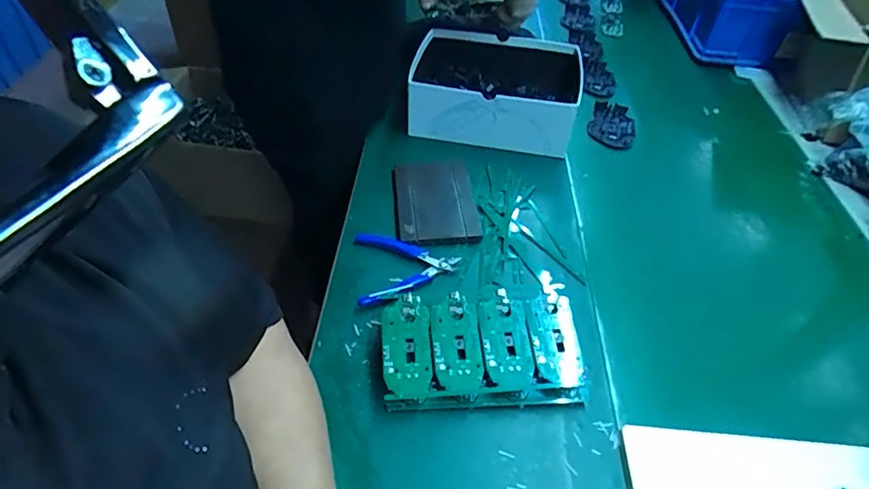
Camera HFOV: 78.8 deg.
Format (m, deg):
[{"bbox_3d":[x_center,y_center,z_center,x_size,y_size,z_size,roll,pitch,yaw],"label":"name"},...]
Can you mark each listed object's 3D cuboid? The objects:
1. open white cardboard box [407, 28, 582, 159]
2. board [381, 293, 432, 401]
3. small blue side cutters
[{"bbox_3d":[0.087,-0.222,0.758,0.226,0.088,0.174,9,46,3],"label":"open white cardboard box"},{"bbox_3d":[-0.026,0.094,0.495,0.043,0.012,0.099,-3,54,-4],"label":"board"},{"bbox_3d":[-0.029,0.026,0.574,0.111,0.022,0.087,-1,47,-6],"label":"small blue side cutters"}]

